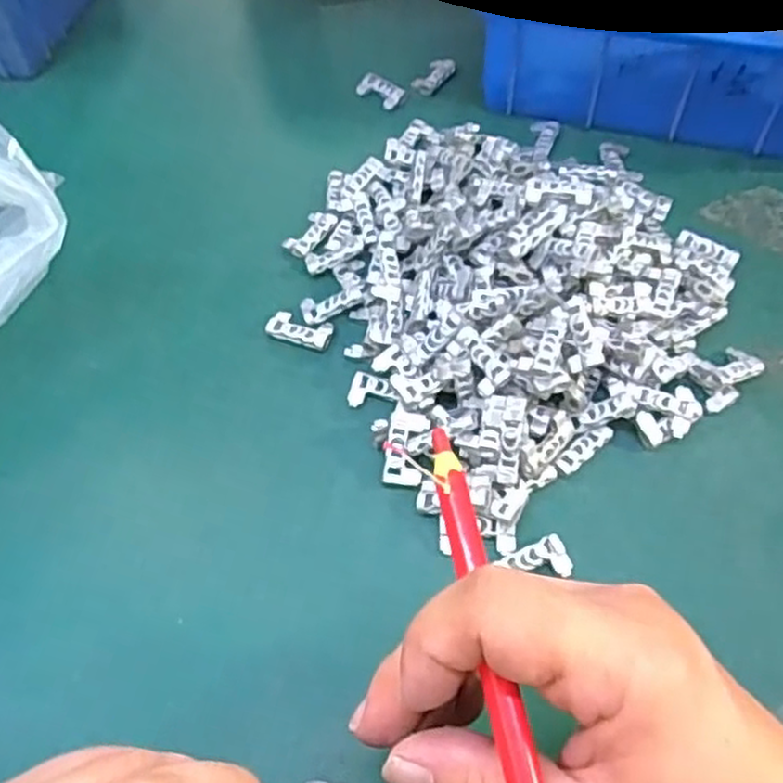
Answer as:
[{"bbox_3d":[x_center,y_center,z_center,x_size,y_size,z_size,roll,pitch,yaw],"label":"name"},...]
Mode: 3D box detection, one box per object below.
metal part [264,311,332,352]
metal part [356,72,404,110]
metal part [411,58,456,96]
[{"bbox_3d":[-0.043,-0.029,0.352,0.031,0.005,0.016,17,59,12],"label":"metal part"},{"bbox_3d":[-0.006,-0.184,0.453,0.030,0.010,0.018,33,64,21],"label":"metal part"},{"bbox_3d":[0.027,-0.196,0.458,0.014,0.008,0.031,32,63,20],"label":"metal part"}]

